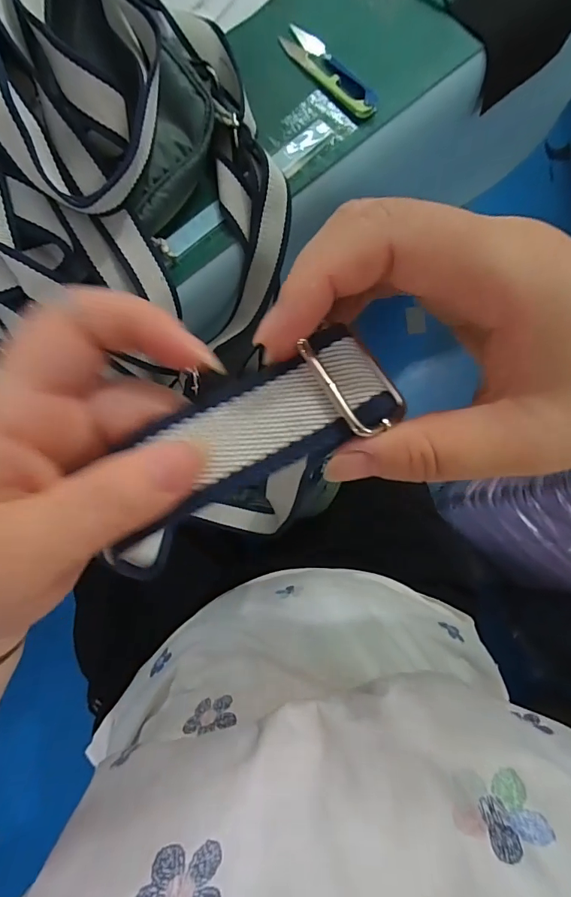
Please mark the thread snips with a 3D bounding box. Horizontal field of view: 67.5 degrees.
[{"bbox_3d":[0.038,-0.340,0.383,0.031,0.014,0.122,-35,82,-5],"label":"thread snips"}]

